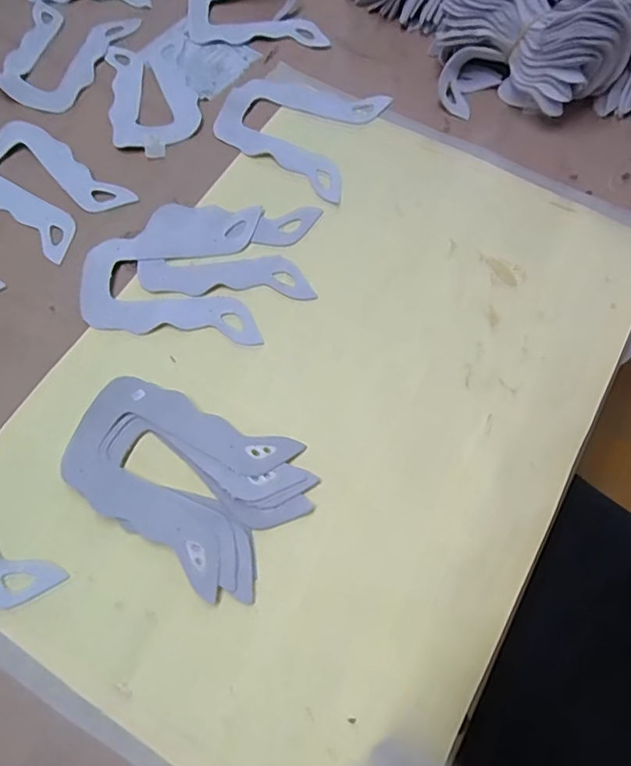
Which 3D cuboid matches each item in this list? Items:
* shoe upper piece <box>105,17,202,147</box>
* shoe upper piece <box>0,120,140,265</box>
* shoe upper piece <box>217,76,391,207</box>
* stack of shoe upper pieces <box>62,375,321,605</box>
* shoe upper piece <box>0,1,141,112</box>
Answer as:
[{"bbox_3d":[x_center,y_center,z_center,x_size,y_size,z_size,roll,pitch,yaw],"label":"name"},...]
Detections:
[{"bbox_3d":[-0.136,-0.251,0.440,0.069,0.005,0.136,-11,68,-5],"label":"shoe upper piece"},{"bbox_3d":[-0.209,-0.151,0.400,0.125,0.005,0.074,39,73,14],"label":"shoe upper piece"},{"bbox_3d":[-0.014,-0.210,0.423,0.123,0.004,0.106,27,70,10],"label":"shoe upper piece"},{"bbox_3d":[-0.077,0.053,0.316,0.139,0.014,0.090,30,71,11],"label":"stack of shoe upper pieces"},{"bbox_3d":[-0.220,-0.284,0.454,0.095,0.007,0.122,12,68,4],"label":"shoe upper piece"}]

